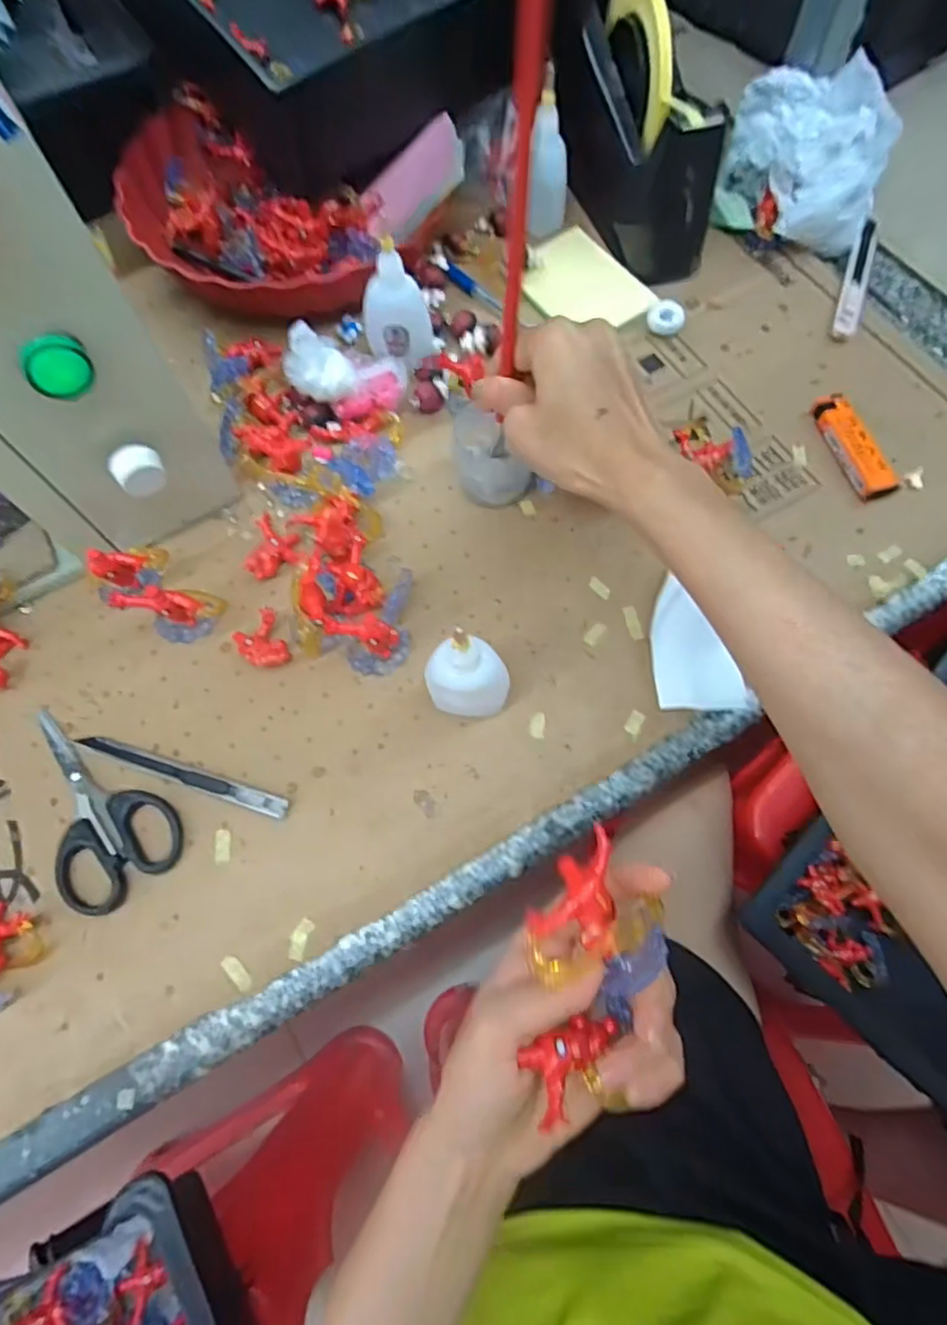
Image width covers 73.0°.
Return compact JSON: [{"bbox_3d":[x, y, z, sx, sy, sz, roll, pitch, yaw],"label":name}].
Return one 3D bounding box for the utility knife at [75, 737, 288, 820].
[{"bbox_3d":[-0.163,0.062,0.356,0.129,0.009,0.011,17,70,8],"label":"utility knife"}]

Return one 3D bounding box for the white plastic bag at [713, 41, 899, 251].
[{"bbox_3d":[0.249,-0.369,0.474,0.113,0.077,0.100,8,70,5],"label":"white plastic bag"}]

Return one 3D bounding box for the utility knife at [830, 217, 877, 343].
[{"bbox_3d":[0.284,-0.287,0.477,0.016,0.010,0.130,19,71,8],"label":"utility knife"}]

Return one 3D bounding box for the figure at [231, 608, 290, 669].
[{"bbox_3d":[-0.125,-0.011,0.381,0.028,0.016,0.035,-30,71,-10],"label":"figure"}]

